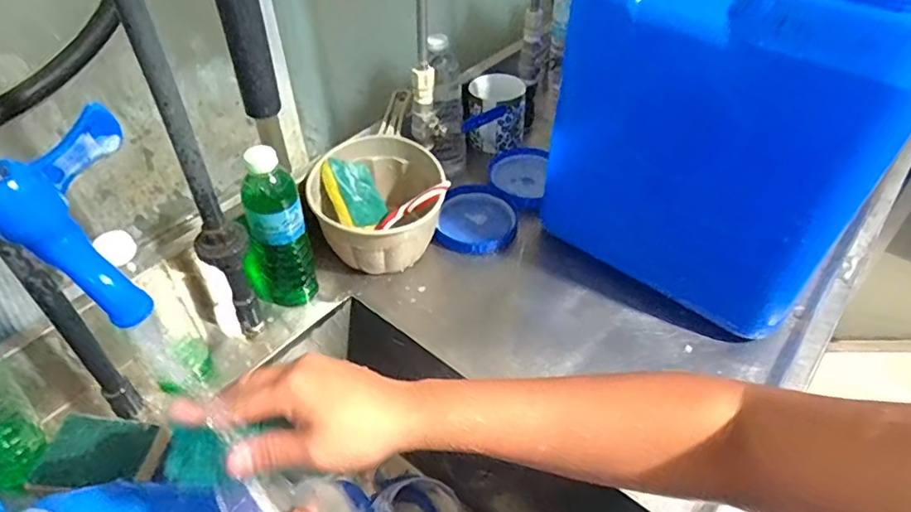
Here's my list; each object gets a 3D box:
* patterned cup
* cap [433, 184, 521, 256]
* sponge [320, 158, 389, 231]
[{"bbox_3d":[0.062,-0.220,0.892,0.090,0.083,0.108,5,44,6],"label":"patterned cup"},{"bbox_3d":[0.031,-0.051,0.793,0.110,0.030,0.105,3,44,4],"label":"cap"},{"bbox_3d":[-0.131,-0.081,0.745,0.072,0.025,0.093,-9,71,-45],"label":"sponge"}]

